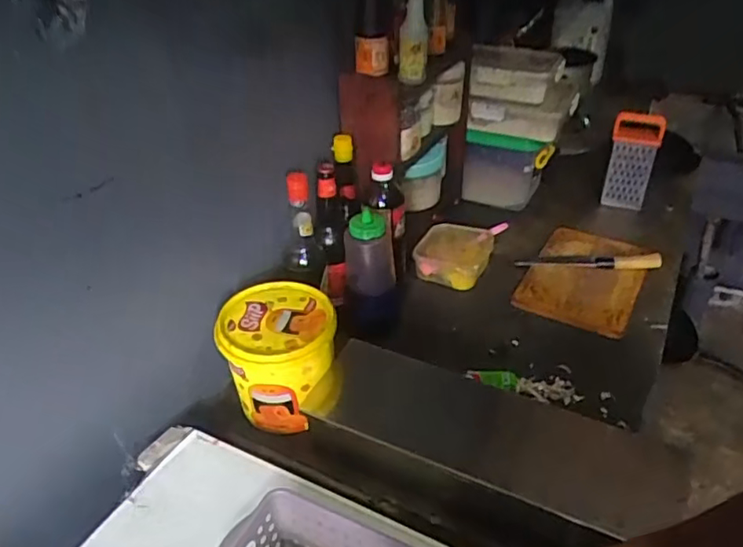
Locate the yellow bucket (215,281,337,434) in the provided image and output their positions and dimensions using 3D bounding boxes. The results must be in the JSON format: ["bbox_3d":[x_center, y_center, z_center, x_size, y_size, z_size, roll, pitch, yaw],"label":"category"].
[{"bbox_3d":[-0.133,0.120,0.870,0.158,0.149,0.161,-3,35,-1],"label":"yellow bucket"}]

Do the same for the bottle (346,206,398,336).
[{"bbox_3d":[0.000,-0.003,0.991,0.079,0.198,0.082,-1,35,3],"label":"bottle"}]

